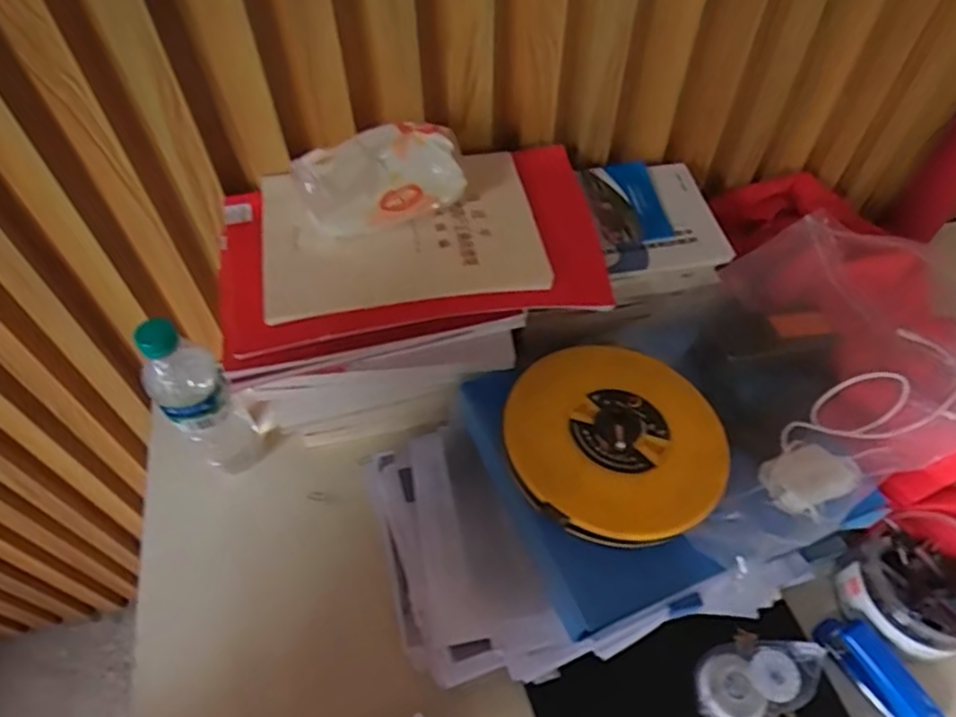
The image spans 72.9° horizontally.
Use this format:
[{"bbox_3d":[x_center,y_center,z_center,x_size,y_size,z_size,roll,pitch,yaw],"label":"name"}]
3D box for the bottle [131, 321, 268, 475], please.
[{"bbox_3d":[-0.264,0.048,0.629,0.063,0.234,0.052,-35,61,-21],"label":"bottle"}]

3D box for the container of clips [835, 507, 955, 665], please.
[{"bbox_3d":[0.417,0.207,0.597,0.127,0.074,0.113,-35,61,-21],"label":"container of clips"}]

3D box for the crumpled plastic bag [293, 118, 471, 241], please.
[{"bbox_3d":[-0.081,-0.152,0.539,0.133,0.072,0.047,-15,55,-9],"label":"crumpled plastic bag"}]

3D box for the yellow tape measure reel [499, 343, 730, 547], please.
[{"bbox_3d":[0.114,0.060,0.543,0.178,0.024,0.185,-1,54,1],"label":"yellow tape measure reel"}]

